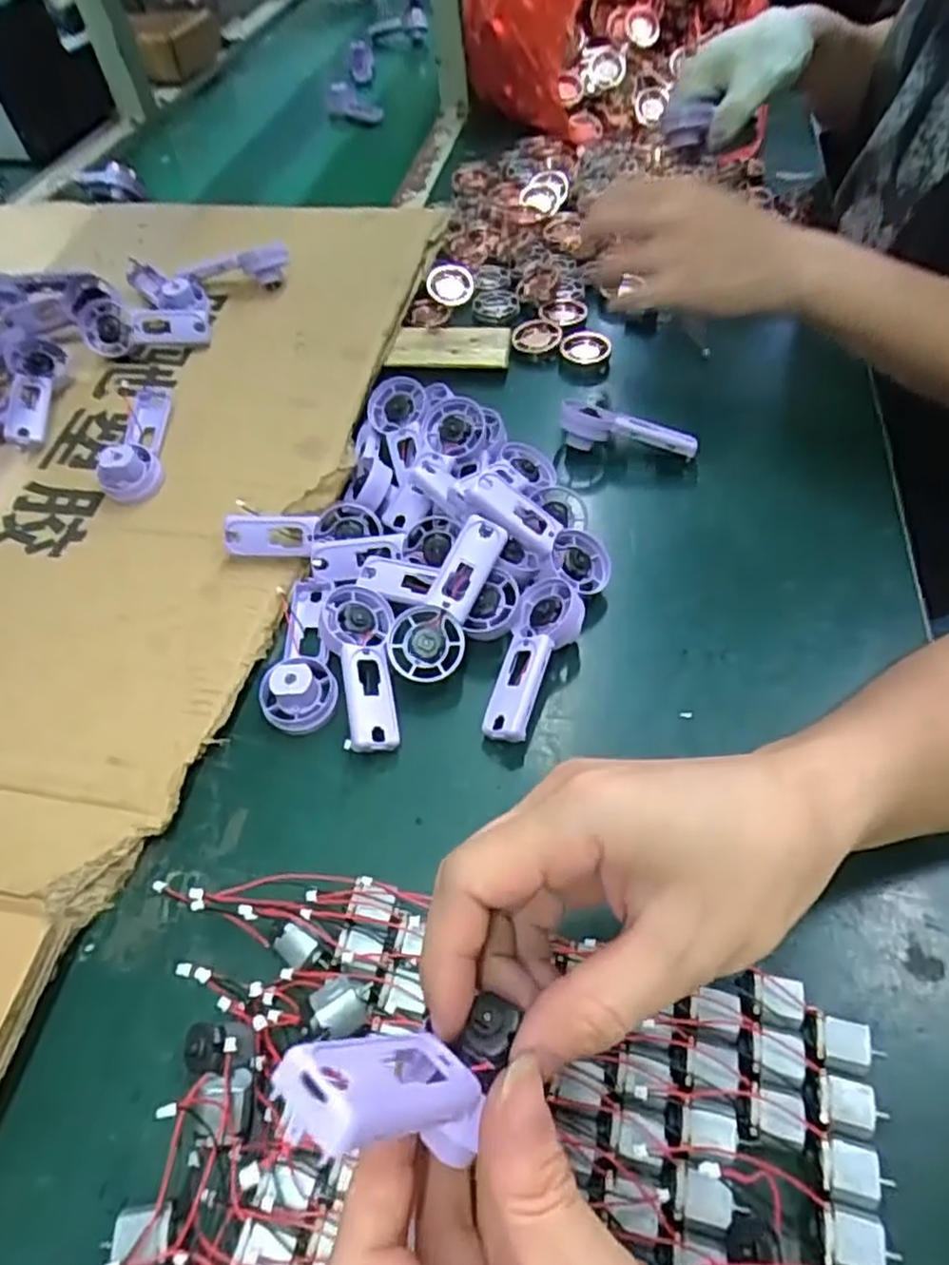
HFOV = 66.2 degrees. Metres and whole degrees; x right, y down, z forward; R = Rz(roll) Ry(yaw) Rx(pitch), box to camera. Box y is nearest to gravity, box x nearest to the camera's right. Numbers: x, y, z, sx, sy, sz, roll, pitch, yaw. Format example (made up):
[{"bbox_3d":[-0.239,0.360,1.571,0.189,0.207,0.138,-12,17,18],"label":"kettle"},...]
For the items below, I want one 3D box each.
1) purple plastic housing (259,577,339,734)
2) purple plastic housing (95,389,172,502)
[{"bbox_3d":[-0.095,0.010,0.398,0.038,0.032,0.092,-7,54,0],"label":"purple plastic housing"},{"bbox_3d":[-0.226,-0.130,0.486,0.034,0.029,0.089,-7,54,0],"label":"purple plastic housing"}]

